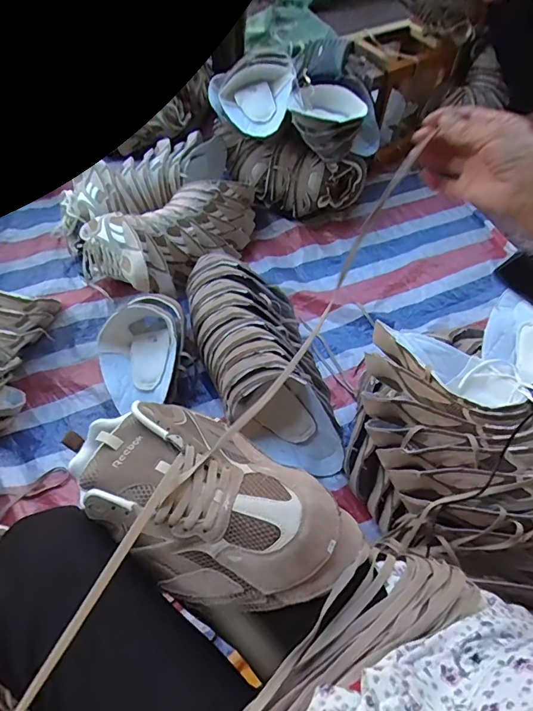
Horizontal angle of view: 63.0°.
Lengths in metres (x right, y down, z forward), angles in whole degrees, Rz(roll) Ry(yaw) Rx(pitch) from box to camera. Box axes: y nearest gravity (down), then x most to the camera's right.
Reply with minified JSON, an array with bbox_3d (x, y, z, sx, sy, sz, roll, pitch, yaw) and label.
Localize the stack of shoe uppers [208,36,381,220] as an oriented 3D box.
[{"bbox_3d":[0.088,-0.671,1.266,0.415,0.288,0.443,-28,64,-19],"label":"stack of shoe uppers"}]

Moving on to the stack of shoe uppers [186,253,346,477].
[{"bbox_3d":[-0.017,-0.019,0.909,0.225,0.156,0.537,-15,61,-13],"label":"stack of shoe uppers"}]

